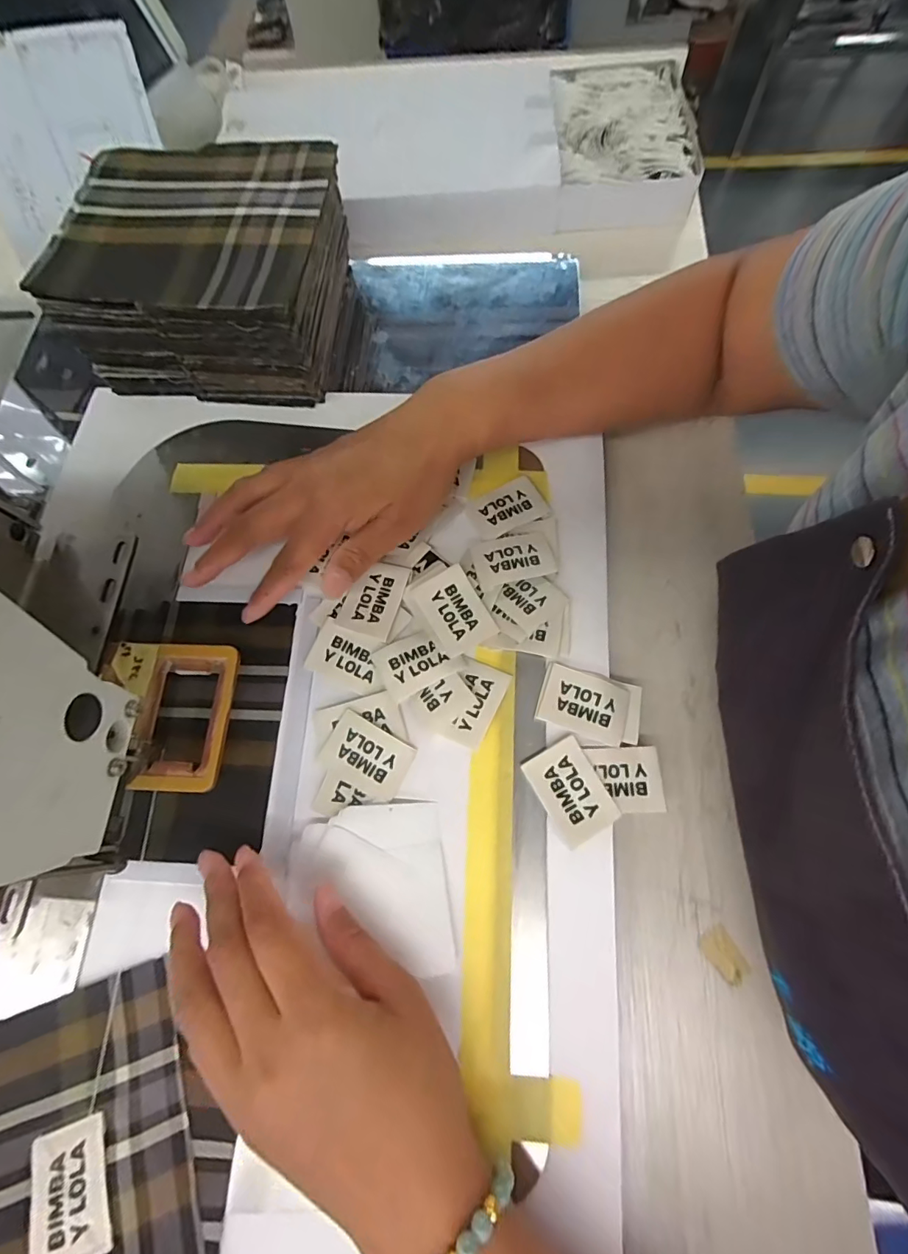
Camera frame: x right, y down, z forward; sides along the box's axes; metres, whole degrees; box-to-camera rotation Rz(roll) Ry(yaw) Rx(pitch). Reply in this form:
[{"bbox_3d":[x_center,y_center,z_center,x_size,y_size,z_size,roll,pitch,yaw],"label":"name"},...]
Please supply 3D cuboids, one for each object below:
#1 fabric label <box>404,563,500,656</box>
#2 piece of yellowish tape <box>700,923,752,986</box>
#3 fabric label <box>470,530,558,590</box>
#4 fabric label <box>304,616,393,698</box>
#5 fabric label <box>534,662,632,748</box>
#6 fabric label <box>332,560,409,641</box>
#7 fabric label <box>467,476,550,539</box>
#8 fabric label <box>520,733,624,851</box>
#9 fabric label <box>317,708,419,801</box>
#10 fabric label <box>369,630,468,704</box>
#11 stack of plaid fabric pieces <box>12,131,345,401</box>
[{"bbox_3d":[-0.001,-0.009,0.293,0.037,0.005,0.049,-30,77,-7],"label":"fabric label"},{"bbox_3d":[0.142,0.172,0.254,0.017,0.004,0.026,-37,72,-9],"label":"piece of yellowish tape"},{"bbox_3d":[0.037,-0.044,0.305,0.048,0.007,0.034,-13,70,-1],"label":"fabric label"},{"bbox_3d":[-0.062,0.018,0.292,0.049,0.004,0.032,23,82,4],"label":"fabric label"},{"bbox_3d":[0.075,0.043,0.277,0.049,0.004,0.035,17,72,10],"label":"fabric label"},{"bbox_3d":[-0.050,-0.018,0.301,0.033,0.004,0.047,16,72,9],"label":"fabric label"},{"bbox_3d":[0.035,-0.080,0.322,0.047,0.005,0.034,-26,70,-5],"label":"fabric label"},{"bbox_3d":[0.063,0.088,0.263,0.034,0.004,0.047,-29,71,-7],"label":"fabric label"},{"bbox_3d":[-0.050,0.072,0.275,0.048,0.004,0.033,26,81,10],"label":"fabric label"},{"bbox_3d":[-0.021,0.021,0.287,0.046,0.004,0.034,-28,68,-5],"label":"fabric label"},{"bbox_3d":[-0.170,-0.250,0.352,0.173,0.087,0.156,4,72,5],"label":"stack of plaid fabric pieces"}]

